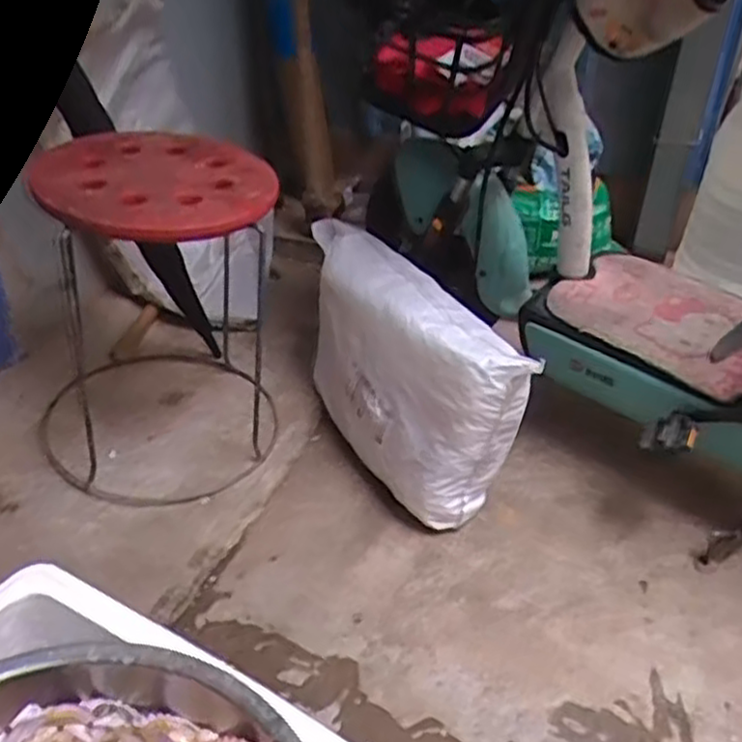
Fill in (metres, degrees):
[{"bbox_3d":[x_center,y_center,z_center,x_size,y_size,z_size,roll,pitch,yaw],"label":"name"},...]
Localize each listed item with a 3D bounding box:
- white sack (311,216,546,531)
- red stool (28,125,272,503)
[{"bbox_3d":[0.029,-0.016,1.239,0.166,0.276,0.534,-17,40,-26],"label":"white sack"},{"bbox_3d":[-0.329,-0.100,1.146,0.363,0.450,0.379,-13,39,-23],"label":"red stool"}]

